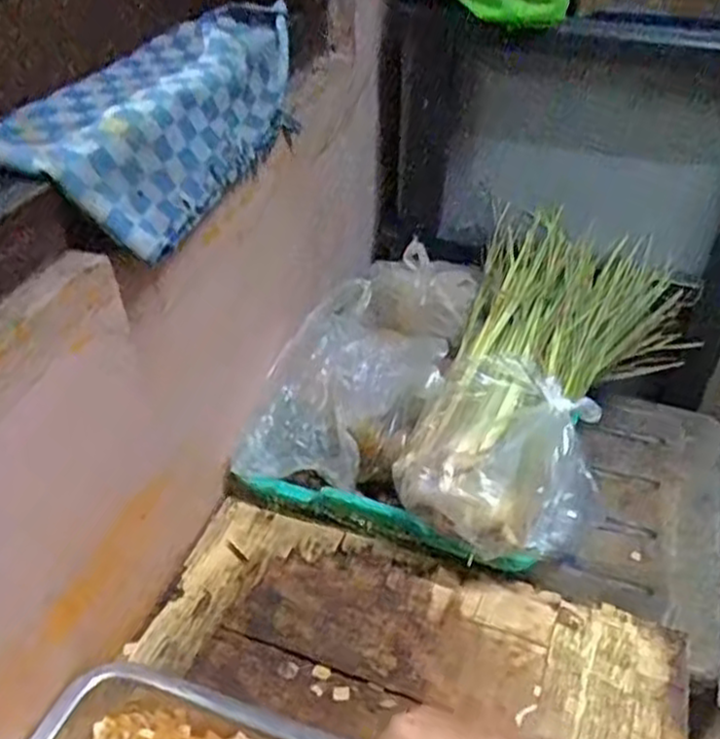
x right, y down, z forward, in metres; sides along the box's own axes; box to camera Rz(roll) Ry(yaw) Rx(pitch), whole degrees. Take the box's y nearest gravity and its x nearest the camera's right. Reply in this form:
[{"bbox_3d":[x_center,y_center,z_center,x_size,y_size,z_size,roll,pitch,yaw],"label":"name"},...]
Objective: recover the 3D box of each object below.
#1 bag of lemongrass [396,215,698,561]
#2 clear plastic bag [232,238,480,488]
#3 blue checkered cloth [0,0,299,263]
[{"bbox_3d":[0.204,0.006,0.788,0.223,0.113,0.459,15,40,16],"label":"bag of lemongrass"},{"bbox_3d":[0.023,-0.003,0.800,0.156,0.111,0.336,23,56,25],"label":"clear plastic bag"},{"bbox_3d":[-0.152,-0.197,0.597,0.118,0.082,0.332,11,39,11],"label":"blue checkered cloth"}]

